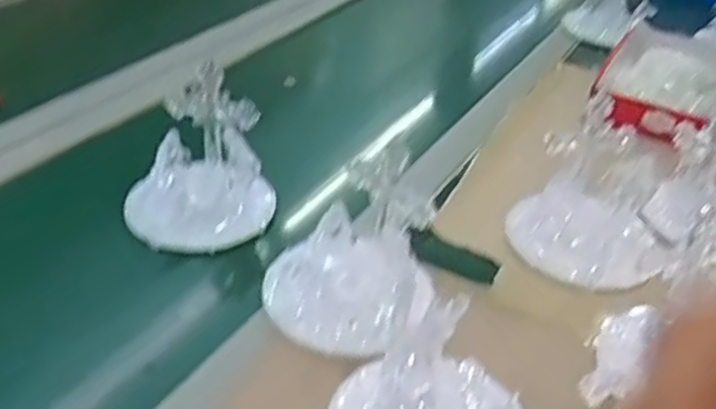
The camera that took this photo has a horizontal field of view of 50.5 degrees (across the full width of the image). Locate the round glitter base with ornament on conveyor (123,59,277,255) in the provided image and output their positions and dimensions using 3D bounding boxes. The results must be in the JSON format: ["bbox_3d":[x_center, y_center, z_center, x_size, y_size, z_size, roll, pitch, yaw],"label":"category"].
[{"bbox_3d":[-0.137,-0.042,0.660,0.124,0.120,0.114,-1,36,-7],"label":"round glitter base with ornament on conveyor"}]

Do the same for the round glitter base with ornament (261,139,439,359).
[{"bbox_3d":[-0.006,0.032,0.556,0.118,0.114,0.116,2,35,-2],"label":"round glitter base with ornament"}]

